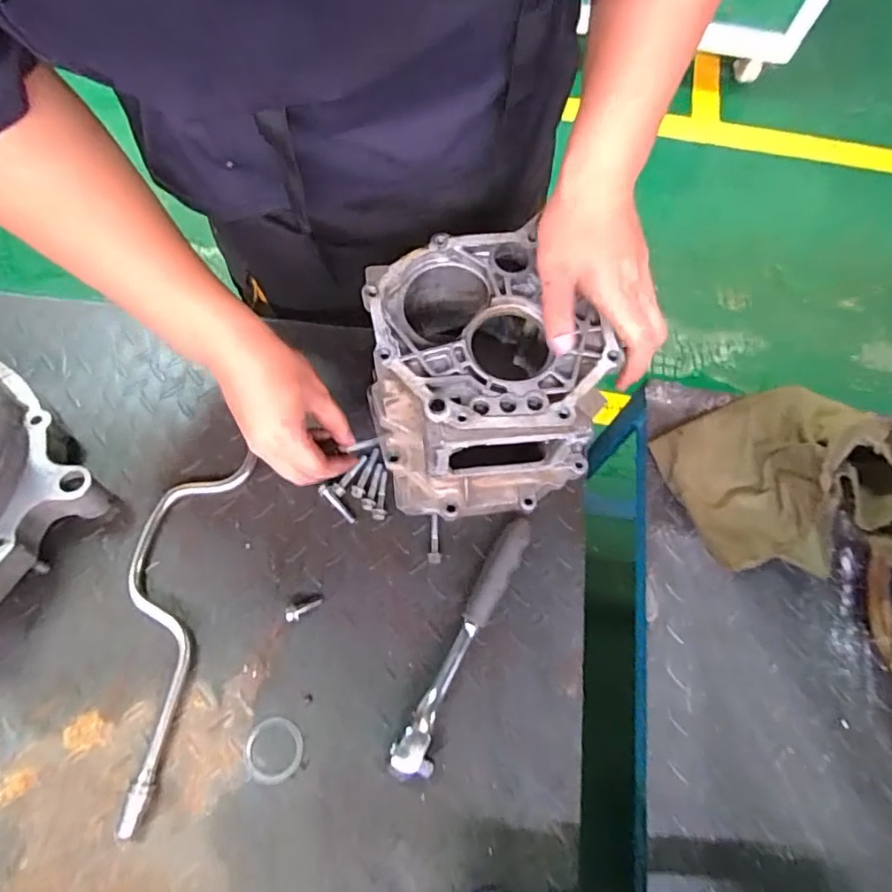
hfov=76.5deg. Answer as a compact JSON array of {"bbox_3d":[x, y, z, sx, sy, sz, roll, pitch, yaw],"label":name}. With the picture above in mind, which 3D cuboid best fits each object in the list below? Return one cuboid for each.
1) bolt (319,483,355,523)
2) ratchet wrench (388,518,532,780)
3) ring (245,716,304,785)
[{"bbox_3d":[-0.109,0.058,0.557,0.009,0.011,0.048,-41,77,-14],"label":"bolt"},{"bbox_3d":[0.016,0.174,0.509,0.035,0.043,0.236,24,73,6],"label":"ratchet wrench"},{"bbox_3d":[-0.149,0.263,0.491,0.049,0.004,0.051,1,72,-2],"label":"ring"}]

